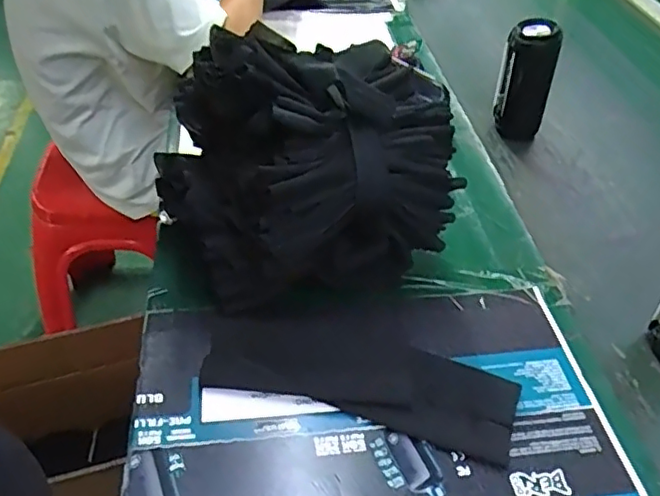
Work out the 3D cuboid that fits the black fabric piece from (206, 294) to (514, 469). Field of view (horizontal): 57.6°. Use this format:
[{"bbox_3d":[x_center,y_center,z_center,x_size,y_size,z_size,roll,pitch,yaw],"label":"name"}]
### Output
[{"bbox_3d":[0.029,0.102,0.512,0.257,0.014,0.103,12,52,7],"label":"black fabric piece"}]

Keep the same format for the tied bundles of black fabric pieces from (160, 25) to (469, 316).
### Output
[{"bbox_3d":[-0.023,-0.068,0.548,0.238,0.211,0.179,-10,46,-14],"label":"tied bundles of black fabric pieces"}]

